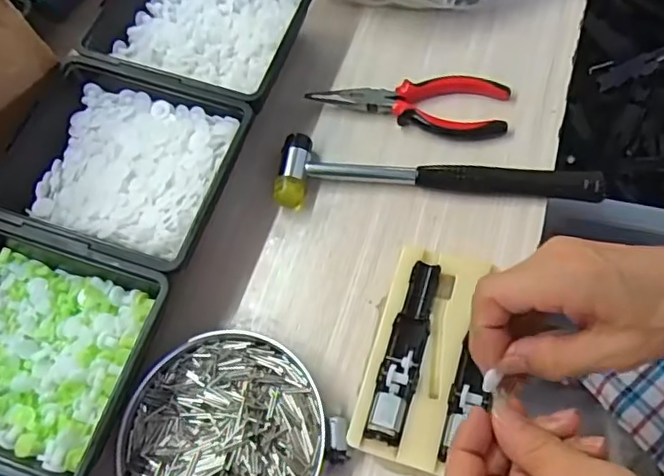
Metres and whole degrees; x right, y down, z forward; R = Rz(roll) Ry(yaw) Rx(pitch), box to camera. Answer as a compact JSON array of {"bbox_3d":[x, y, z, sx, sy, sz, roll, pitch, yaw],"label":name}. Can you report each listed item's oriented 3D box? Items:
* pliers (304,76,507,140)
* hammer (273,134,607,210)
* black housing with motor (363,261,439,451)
[{"bbox_3d":[0.062,-0.114,0.461,0.155,0.018,0.054,12,67,16],"label":"pliers"},{"bbox_3d":[0.076,-0.053,0.431,0.236,0.030,0.056,-1,64,10],"label":"hammer"},{"bbox_3d":[0.048,0.072,0.370,0.023,0.023,0.119,12,67,16],"label":"black housing with motor"}]

